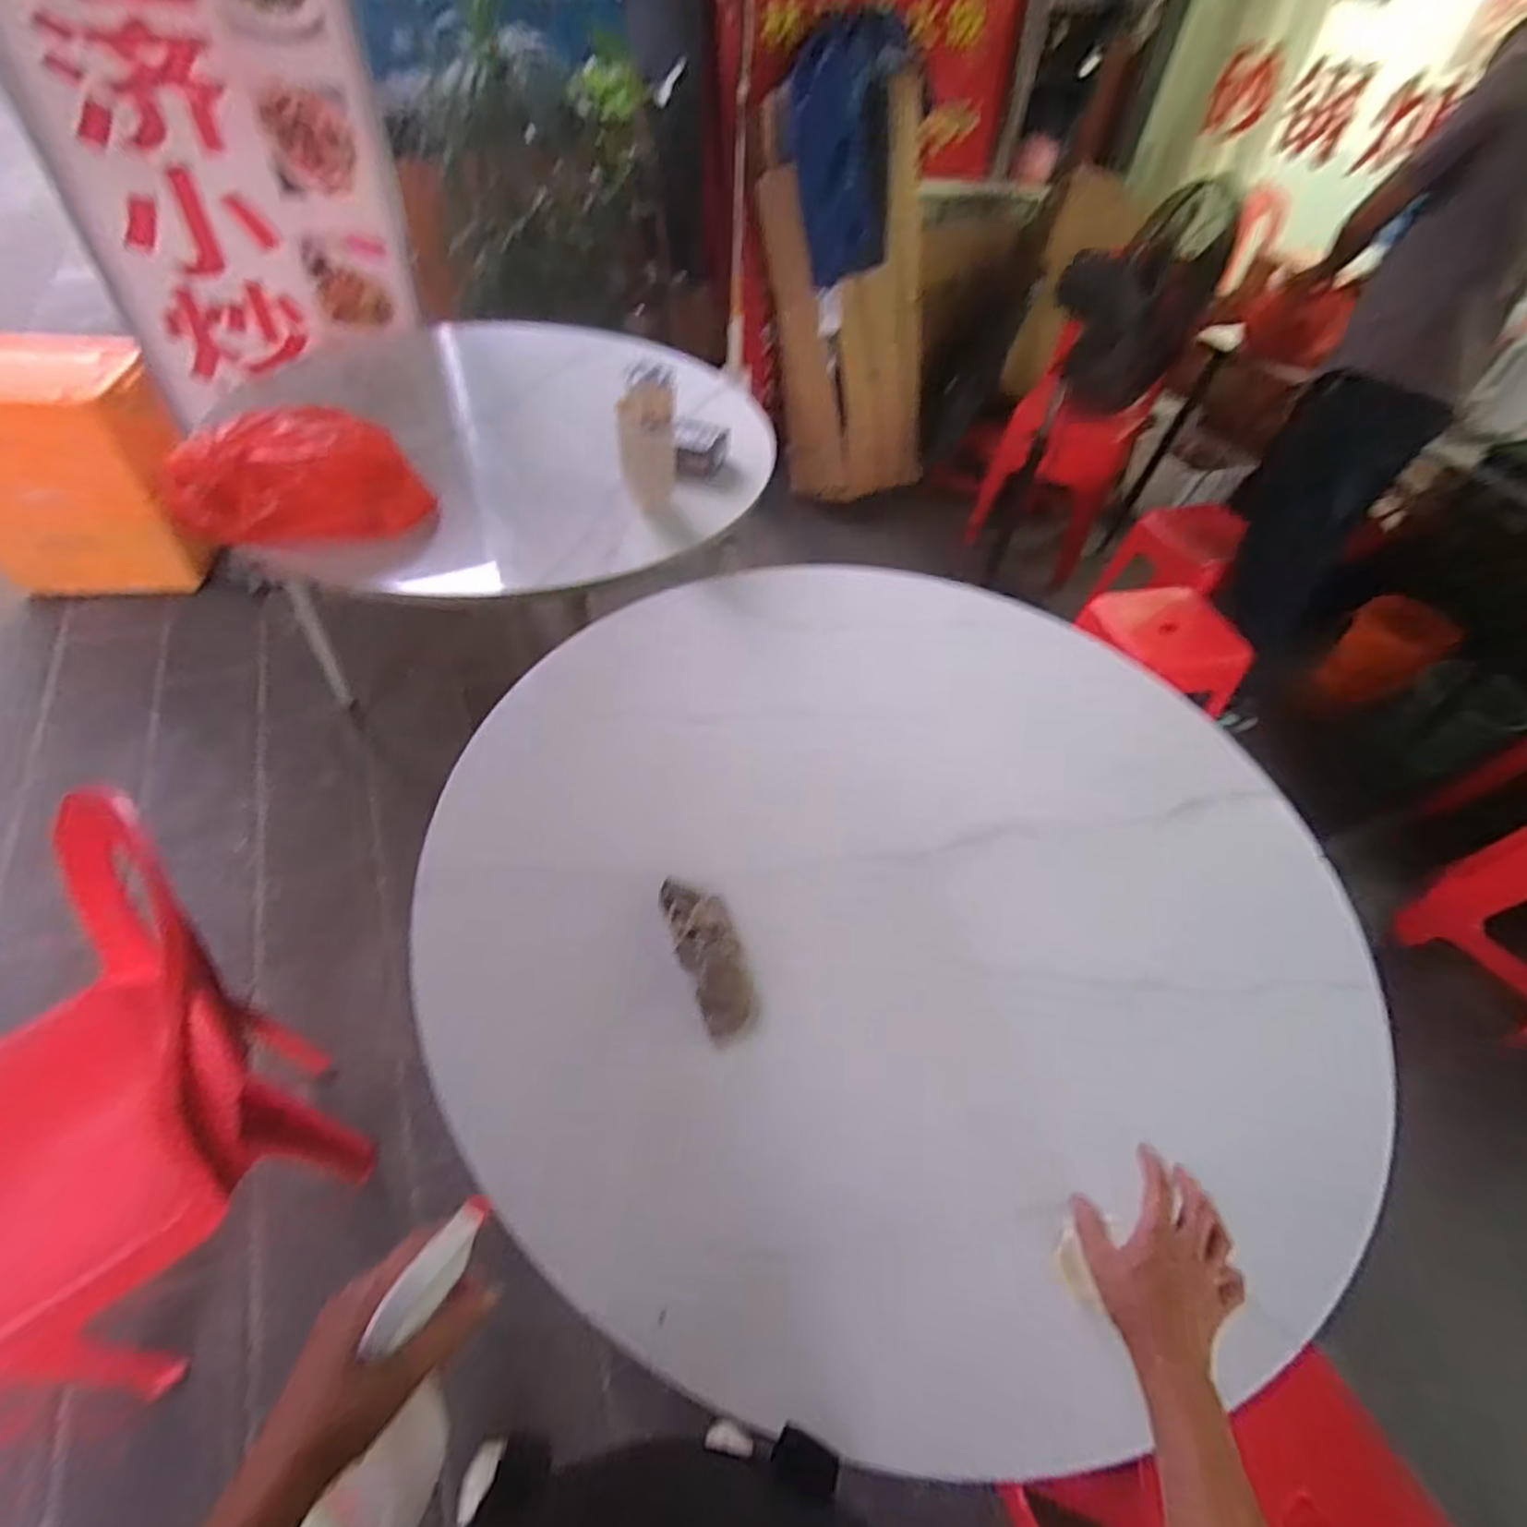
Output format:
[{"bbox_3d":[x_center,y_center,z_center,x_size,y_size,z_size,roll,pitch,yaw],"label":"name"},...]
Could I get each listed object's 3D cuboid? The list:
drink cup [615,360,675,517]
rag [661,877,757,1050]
[{"bbox_3d":[-0.211,-0.582,1.262,0.100,0.240,0.086,-4,50,-10],"label":"drink cup"},{"bbox_3d":[-0.061,0.205,0.774,0.070,0.038,0.192,-12,52,-16],"label":"rag"}]

